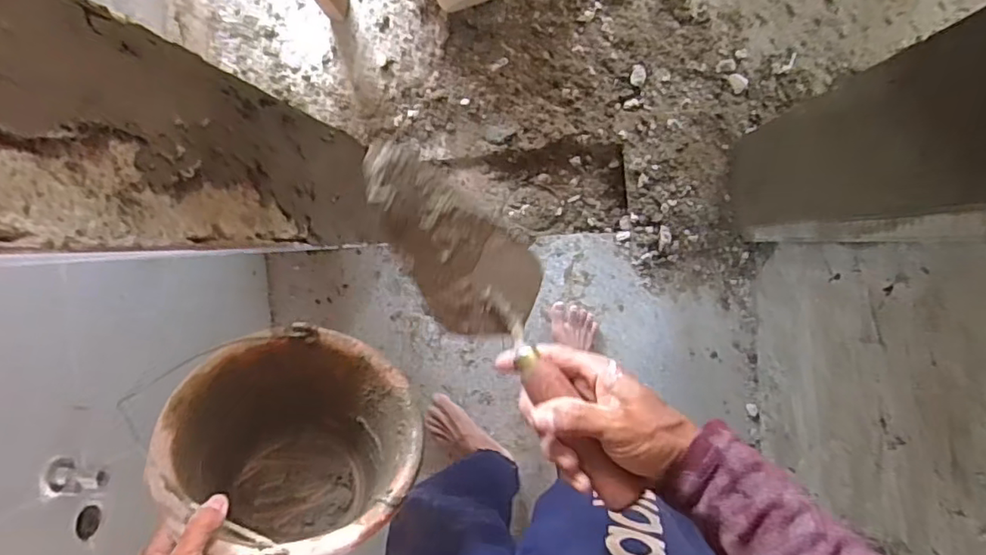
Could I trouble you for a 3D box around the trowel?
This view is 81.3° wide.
[{"bbox_3d":[0.006,0.029,0.428,0.088,0.059,0.304,-37,85,10],"label":"trowel"}]

